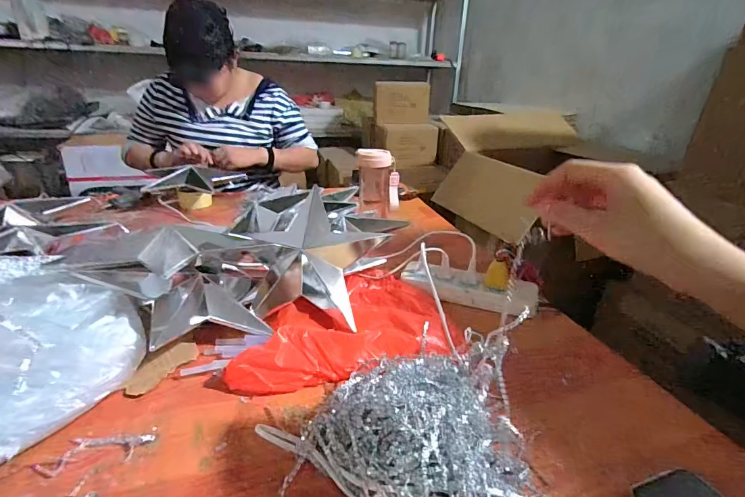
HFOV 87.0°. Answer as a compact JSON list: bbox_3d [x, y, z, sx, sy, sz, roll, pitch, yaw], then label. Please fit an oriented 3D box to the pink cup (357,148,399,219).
[{"bbox_3d":[0.014,-0.160,0.970,0.108,0.153,0.072,1,25,-1],"label":"pink cup"}]

